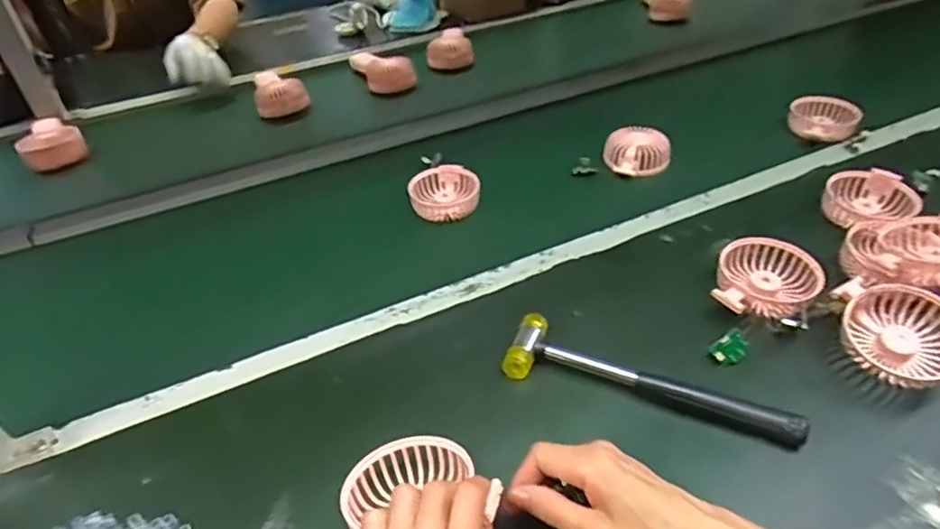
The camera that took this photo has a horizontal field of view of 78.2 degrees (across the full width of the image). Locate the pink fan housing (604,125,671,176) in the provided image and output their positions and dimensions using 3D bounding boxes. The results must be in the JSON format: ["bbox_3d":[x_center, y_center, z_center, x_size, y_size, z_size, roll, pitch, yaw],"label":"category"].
[{"bbox_3d":[0.234,-0.157,0.808,0.090,0.042,0.078,8,43,13],"label":"pink fan housing"}]

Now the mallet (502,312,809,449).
[{"bbox_3d":[0.150,0.096,0.490,0.235,0.031,0.059,11,44,17],"label":"mallet"}]

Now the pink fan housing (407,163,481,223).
[{"bbox_3d":[-0.033,-0.099,0.765,0.089,0.036,0.095,-6,41,-2],"label":"pink fan housing"}]

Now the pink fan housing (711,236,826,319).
[{"bbox_3d":[0.285,0.016,0.562,0.105,0.034,0.087,-31,46,-28],"label":"pink fan housing"}]

